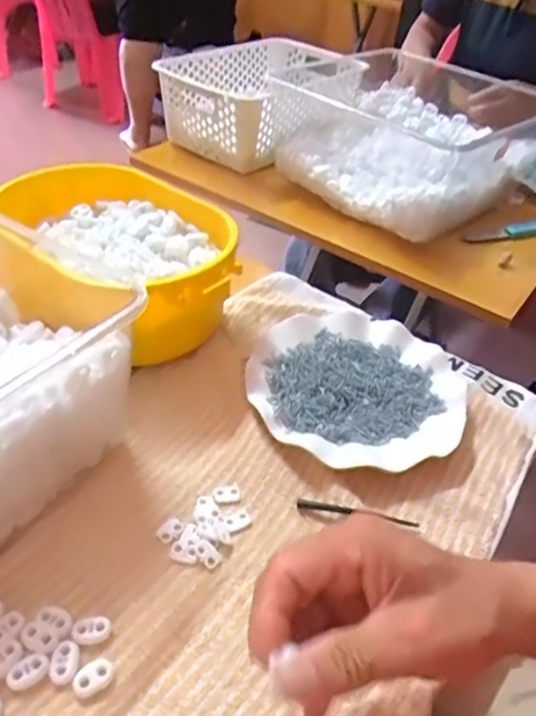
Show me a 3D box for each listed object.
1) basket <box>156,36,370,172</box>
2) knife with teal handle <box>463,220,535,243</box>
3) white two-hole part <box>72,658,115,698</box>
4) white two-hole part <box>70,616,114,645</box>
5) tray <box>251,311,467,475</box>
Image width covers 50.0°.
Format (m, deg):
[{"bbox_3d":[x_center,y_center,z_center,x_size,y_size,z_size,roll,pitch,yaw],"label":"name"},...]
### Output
[{"bbox_3d":[-0.013,-0.411,0.920,0.223,0.106,0.307,24,44,20],"label":"basket"},{"bbox_3d":[0.356,-0.184,0.829,0.141,0.017,0.022,-11,41,6],"label":"knife with teal handle"},{"bbox_3d":[-0.097,0.178,0.320,0.022,0.004,0.015,-23,49,-29],"label":"white two-hole part"},{"bbox_3d":[-0.104,0.160,0.338,0.022,0.004,0.015,-1,41,-8],"label":"white two-hole part"},{"bbox_3d":[0.079,0.023,0.503,0.179,0.022,0.173,19,43,15],"label":"tray"}]

